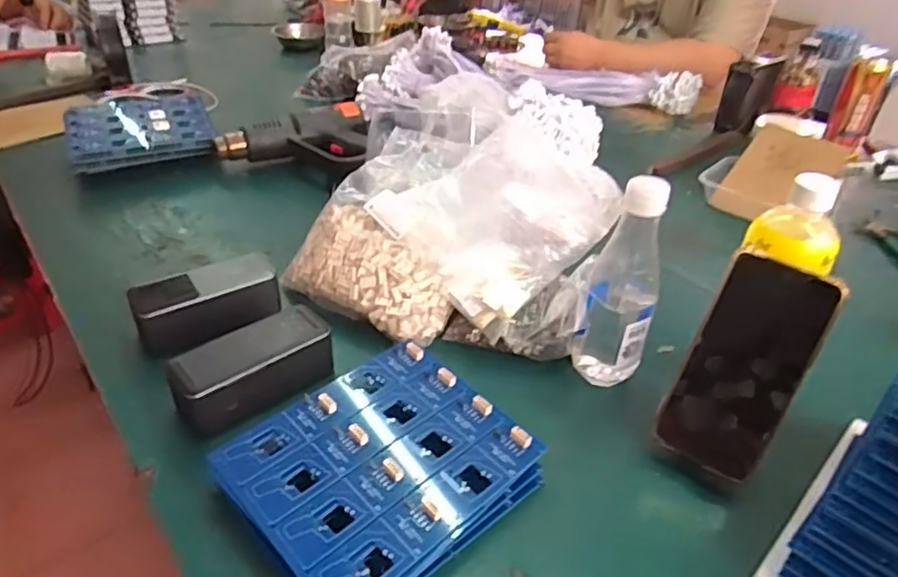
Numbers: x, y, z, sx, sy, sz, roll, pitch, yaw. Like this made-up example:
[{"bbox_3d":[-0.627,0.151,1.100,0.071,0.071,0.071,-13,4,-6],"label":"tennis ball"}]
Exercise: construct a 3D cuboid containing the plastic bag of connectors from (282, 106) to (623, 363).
[{"bbox_3d":[0.029,-0.092,0.707,0.299,0.113,0.366,14,37,16],"label":"plastic bag of connectors"}]

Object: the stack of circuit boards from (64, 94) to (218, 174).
[{"bbox_3d":[-0.468,-0.240,0.941,0.192,0.058,0.198,-13,39,-21],"label":"stack of circuit boards"}]

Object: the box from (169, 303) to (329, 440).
[{"bbox_3d":[-0.171,0.069,0.536,0.133,0.054,0.058,-27,45,-34],"label":"box"}]

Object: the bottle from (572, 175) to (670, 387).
[{"bbox_3d":[0.151,-0.004,0.534,0.063,0.190,0.063,14,37,16],"label":"bottle"}]

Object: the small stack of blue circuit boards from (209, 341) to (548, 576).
[{"bbox_3d":[-0.053,0.137,0.463,0.195,0.042,0.172,-27,45,-35],"label":"small stack of blue circuit boards"}]

